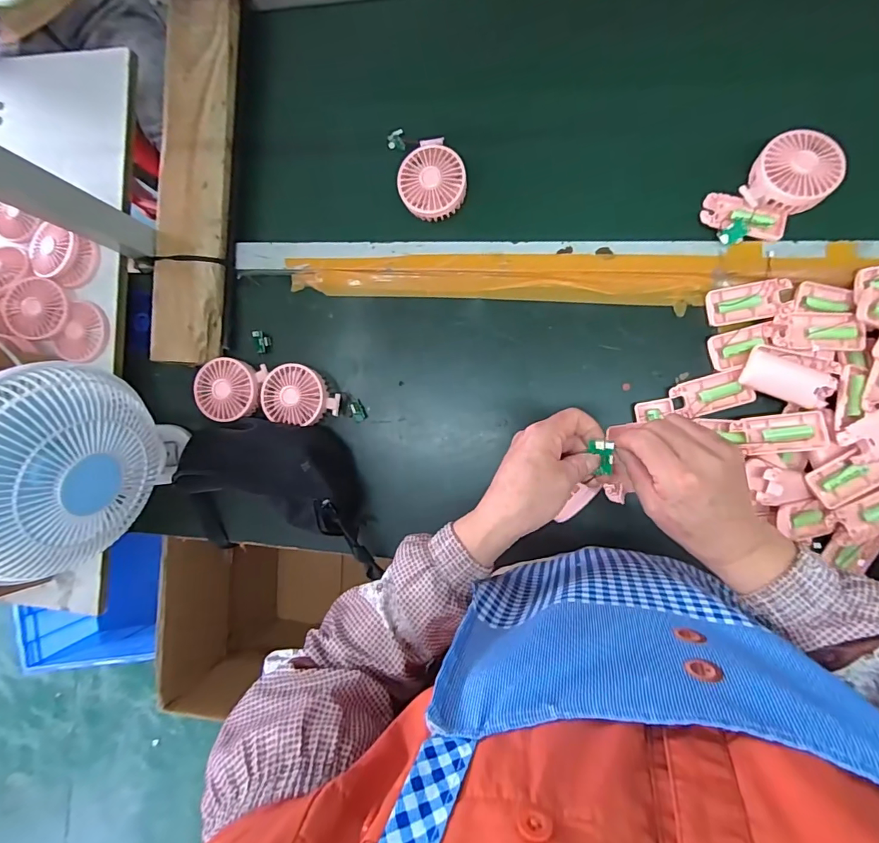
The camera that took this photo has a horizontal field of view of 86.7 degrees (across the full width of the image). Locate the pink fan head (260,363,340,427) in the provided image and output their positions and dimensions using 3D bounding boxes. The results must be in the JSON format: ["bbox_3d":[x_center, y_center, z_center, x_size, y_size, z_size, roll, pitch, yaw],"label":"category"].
[{"bbox_3d":[-0.189,-0.035,0.645,0.107,0.040,0.082,9,93,9],"label":"pink fan head"}]

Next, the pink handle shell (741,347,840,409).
[{"bbox_3d":[0.412,-0.053,0.549,0.093,0.025,0.049,23,95,8],"label":"pink handle shell"}]

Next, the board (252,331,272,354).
[{"bbox_3d":[-0.255,-0.116,0.671,0.022,0.005,0.034,-16,86,9],"label":"board"}]

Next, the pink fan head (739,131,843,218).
[{"bbox_3d":[0.414,-0.291,0.547,0.087,0.042,0.081,0,91,9],"label":"pink fan head"}]

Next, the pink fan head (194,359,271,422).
[{"bbox_3d":[-0.293,-0.044,0.657,0.093,0.041,0.085,0,91,9],"label":"pink fan head"}]

